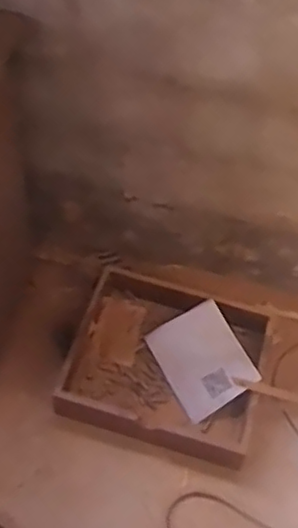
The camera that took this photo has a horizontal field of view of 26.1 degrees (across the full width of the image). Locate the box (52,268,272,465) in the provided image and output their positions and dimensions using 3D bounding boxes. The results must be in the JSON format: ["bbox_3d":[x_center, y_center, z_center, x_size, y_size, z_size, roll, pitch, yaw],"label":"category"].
[{"bbox_3d":[0.050,0.245,1.649,0.475,0.135,0.430,15,55,7],"label":"box"}]

